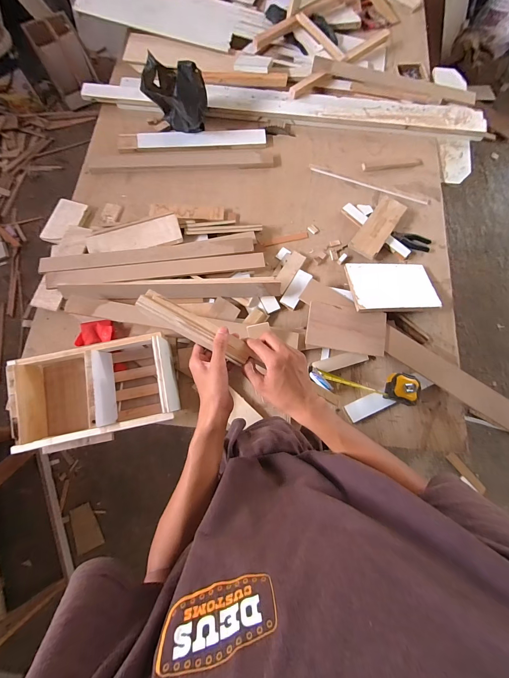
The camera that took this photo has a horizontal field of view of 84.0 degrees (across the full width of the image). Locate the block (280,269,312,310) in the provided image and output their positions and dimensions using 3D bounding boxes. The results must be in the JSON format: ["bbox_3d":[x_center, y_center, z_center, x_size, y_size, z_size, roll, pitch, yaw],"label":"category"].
[{"bbox_3d":[0.124,-0.146,0.830,0.048,0.013,0.119,26,80,26],"label":"block"}]

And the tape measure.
[{"bbox_3d":[0.290,0.100,0.745,0.277,0.069,0.075,15,74,3],"label":"tape measure"}]

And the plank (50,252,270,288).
[{"bbox_3d":[-0.273,-0.198,0.810,0.599,0.023,0.054,-7,74,-4],"label":"plank"}]

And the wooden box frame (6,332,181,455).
[{"bbox_3d":[-0.380,0.124,0.697,0.356,0.132,0.217,-11,74,-5],"label":"wooden box frame"}]

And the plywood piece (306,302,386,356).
[{"bbox_3d":[0.252,-0.030,0.778,0.211,0.012,0.120,10,87,0],"label":"plywood piece"}]

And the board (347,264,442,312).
[{"bbox_3d":[0.395,-0.152,0.816,0.250,0.018,0.161,-1,63,-8],"label":"board"}]

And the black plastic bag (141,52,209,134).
[{"bbox_3d":[-0.241,-0.759,0.892,0.181,0.181,0.091,13,74,2],"label":"black plastic bag"}]

